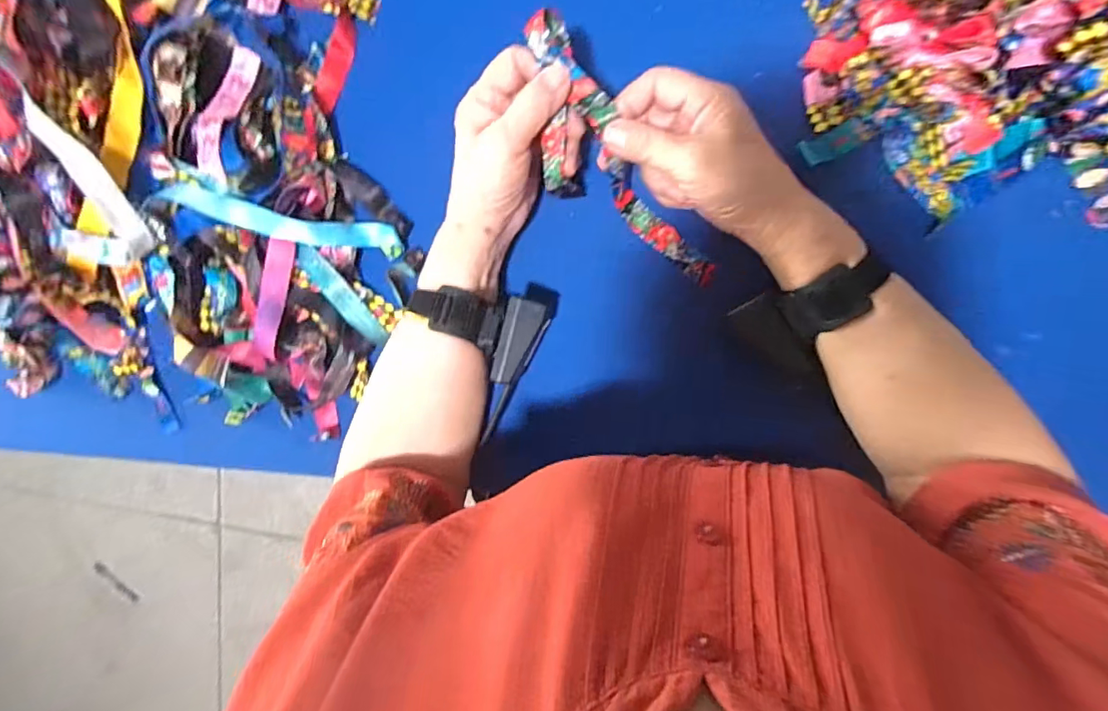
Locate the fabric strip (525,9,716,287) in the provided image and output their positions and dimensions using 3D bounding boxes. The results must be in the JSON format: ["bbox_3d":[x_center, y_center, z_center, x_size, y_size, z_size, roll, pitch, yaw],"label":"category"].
[{"bbox_3d":[0.036,-0.133,0.374,0.068,0.058,0.214,-38,115,8],"label":"fabric strip"}]

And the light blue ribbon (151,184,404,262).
[{"bbox_3d":[-0.219,-0.109,0.406,0.186,0.013,0.028,11,93,-9],"label":"light blue ribbon"}]

